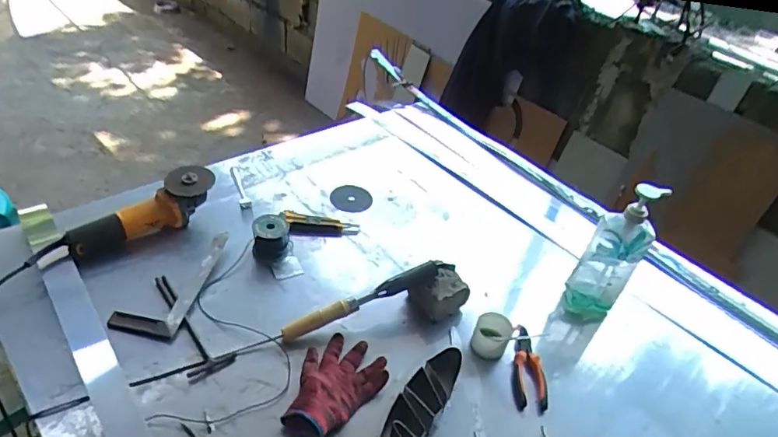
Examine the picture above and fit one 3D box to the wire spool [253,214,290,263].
[{"bbox_3d":[-0.229,0.038,1.019,0.068,0.079,0.067,5,40,-4],"label":"wire spool"}]

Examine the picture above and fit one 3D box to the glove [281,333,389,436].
[{"bbox_3d":[-0.092,0.256,0.833,0.125,0.046,0.187,32,46,26],"label":"glove"}]

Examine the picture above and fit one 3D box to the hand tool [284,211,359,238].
[{"bbox_3d":[-0.145,0.019,1.122,0.158,0.016,0.062,7,40,-1],"label":"hand tool"}]

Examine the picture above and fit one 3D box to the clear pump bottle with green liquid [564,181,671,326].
[{"bbox_3d":[0.417,0.074,0.998,0.100,0.311,0.059,31,45,25],"label":"clear pump bottle with green liquid"}]

